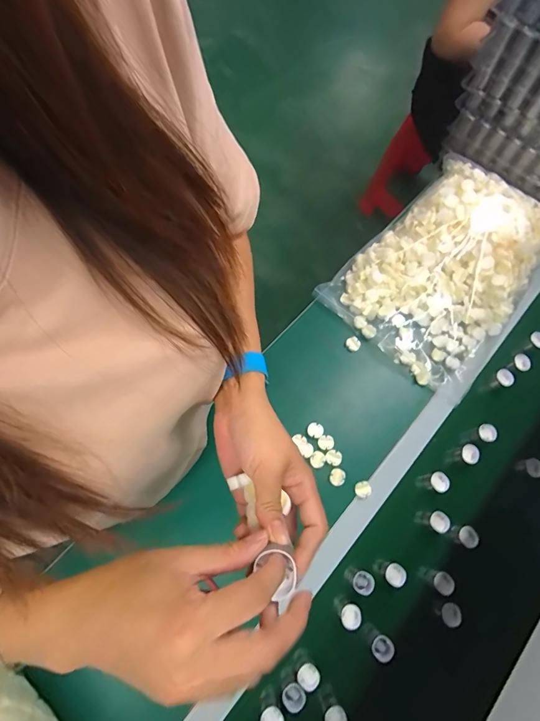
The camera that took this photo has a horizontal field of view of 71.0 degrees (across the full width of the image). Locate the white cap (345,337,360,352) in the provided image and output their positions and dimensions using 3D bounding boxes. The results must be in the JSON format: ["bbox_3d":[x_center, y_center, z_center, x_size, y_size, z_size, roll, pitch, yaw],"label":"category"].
[{"bbox_3d":[0.166,-0.033,0.754,0.025,0.015,0.029,-39,75,-14],"label":"white cap"}]

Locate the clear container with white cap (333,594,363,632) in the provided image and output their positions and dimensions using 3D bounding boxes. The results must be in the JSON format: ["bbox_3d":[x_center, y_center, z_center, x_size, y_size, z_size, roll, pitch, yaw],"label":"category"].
[{"bbox_3d":[0.121,0.397,0.600,0.031,0.073,0.032,0,69,-1],"label":"clear container with white cap"}]

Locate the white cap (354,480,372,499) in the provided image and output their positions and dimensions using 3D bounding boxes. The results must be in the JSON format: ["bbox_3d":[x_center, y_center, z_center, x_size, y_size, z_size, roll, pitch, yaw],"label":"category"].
[{"bbox_3d":[0.160,0.223,0.655,0.029,0.010,0.027,0,69,-1],"label":"white cap"}]

